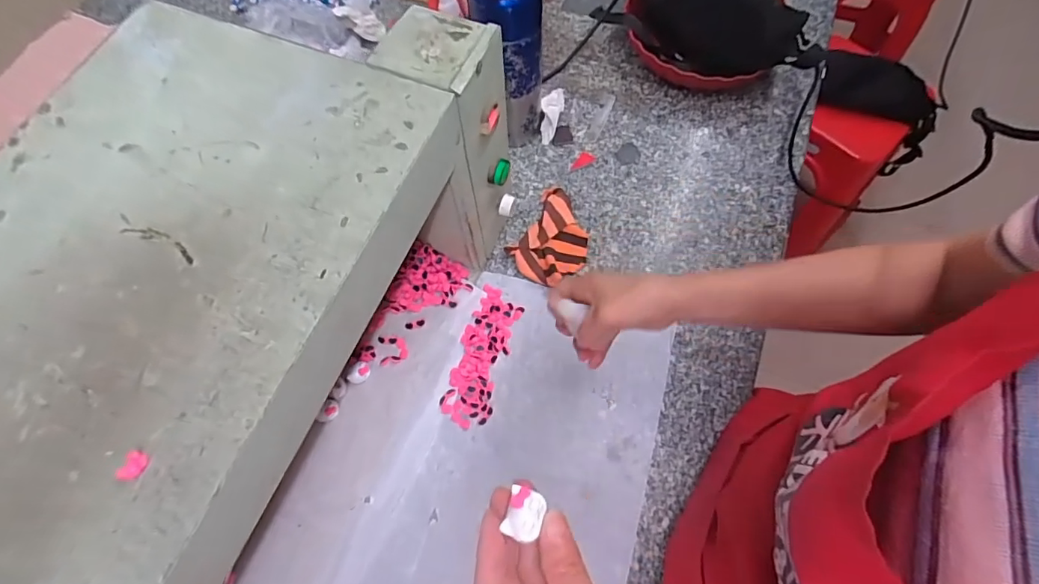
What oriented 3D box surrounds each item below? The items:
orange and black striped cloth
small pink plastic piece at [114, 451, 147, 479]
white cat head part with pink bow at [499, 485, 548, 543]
[{"bbox_3d":[0.045,-0.072,0.636,0.091,0.025,0.125,30,70,12],"label":"orange and black striped cloth"},{"bbox_3d":[-0.210,0.094,0.266,0.012,0.005,0.015,5,67,4],"label":"small pink plastic piece"},{"bbox_3d":[0.003,0.116,0.260,0.019,0.007,0.023,16,68,8],"label":"white cat head part with pink bow"}]

